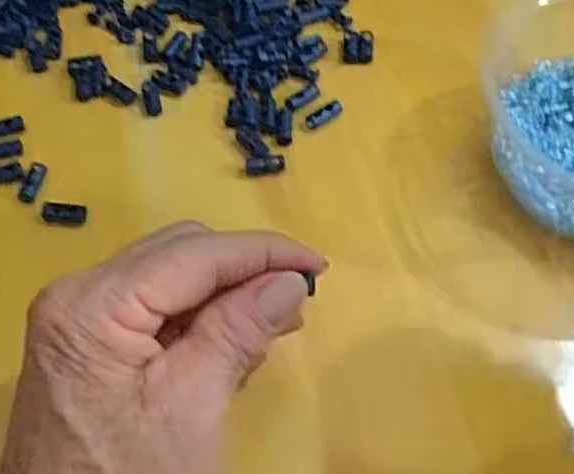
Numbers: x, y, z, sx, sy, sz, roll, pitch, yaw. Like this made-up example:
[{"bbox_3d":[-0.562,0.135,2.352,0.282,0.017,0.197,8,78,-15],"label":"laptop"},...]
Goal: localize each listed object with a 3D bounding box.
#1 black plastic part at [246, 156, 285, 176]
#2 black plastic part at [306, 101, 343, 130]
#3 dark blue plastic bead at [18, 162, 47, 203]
[{"bbox_3d":[-0.010,-0.033,0.309,0.017,0.005,0.008,-4,60,-6],"label":"black plastic part"},{"bbox_3d":[0.018,-0.060,0.324,0.021,0.005,0.008,-37,68,-21],"label":"black plastic part"},{"bbox_3d":[-0.113,-0.025,0.297,0.008,0.004,0.021,10,60,3],"label":"dark blue plastic bead"}]

